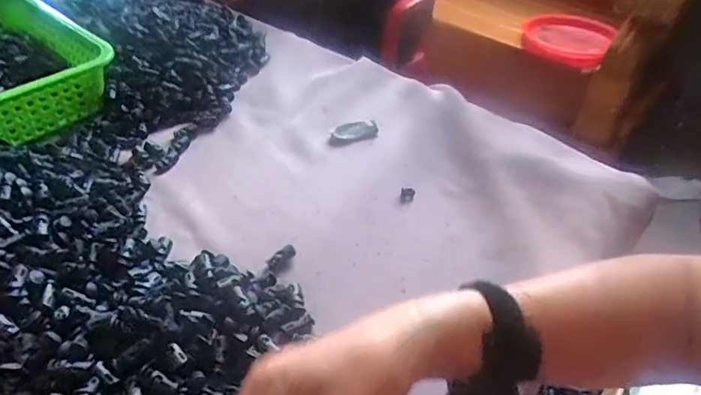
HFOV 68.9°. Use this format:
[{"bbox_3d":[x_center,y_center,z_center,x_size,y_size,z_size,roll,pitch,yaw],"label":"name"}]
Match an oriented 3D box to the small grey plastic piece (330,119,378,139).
[{"bbox_3d":[0.005,-0.083,0.620,0.056,0.006,0.030,-3,41,-4],"label":"small grey plastic piece"}]

